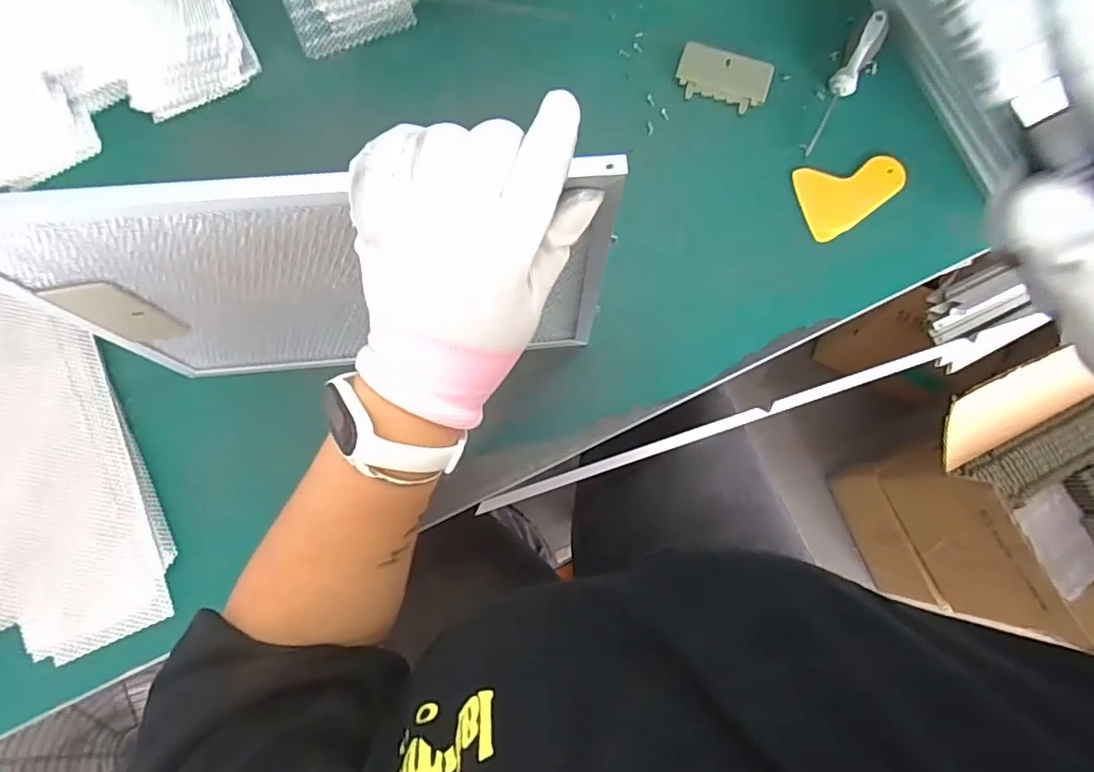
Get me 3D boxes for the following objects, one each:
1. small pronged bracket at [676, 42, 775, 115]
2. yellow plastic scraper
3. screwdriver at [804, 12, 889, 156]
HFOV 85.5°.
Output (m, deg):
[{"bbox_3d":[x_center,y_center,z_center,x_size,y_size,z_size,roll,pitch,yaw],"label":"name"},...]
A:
[{"bbox_3d":[0.167,-0.291,0.557,0.086,0.007,0.055,19,79,4],"label":"small pronged bracket"},{"bbox_3d":[0.279,-0.173,0.536,0.093,0.009,0.069,-13,78,-2],"label":"yellow plastic scraper"},{"bbox_3d":[0.274,-0.282,0.548,0.024,0.024,0.146,31,80,7],"label":"screwdriver"}]

